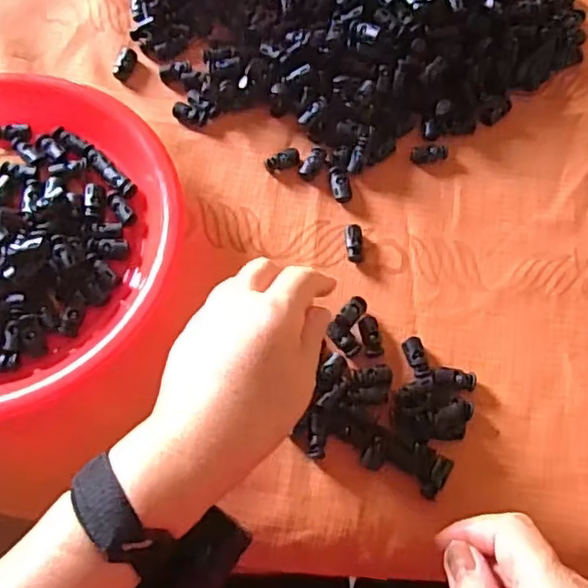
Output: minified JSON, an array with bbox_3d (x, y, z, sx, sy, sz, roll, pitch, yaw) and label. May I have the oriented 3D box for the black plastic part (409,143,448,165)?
[{"bbox_3d":[0.106,-0.110,0.484,0.030,0.007,0.014,-14,69,-5],"label":"black plastic part"}]

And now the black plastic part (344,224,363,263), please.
[{"bbox_3d":[0.044,-0.037,0.451,0.012,0.008,0.028,-4,82,-1],"label":"black plastic part"}]

